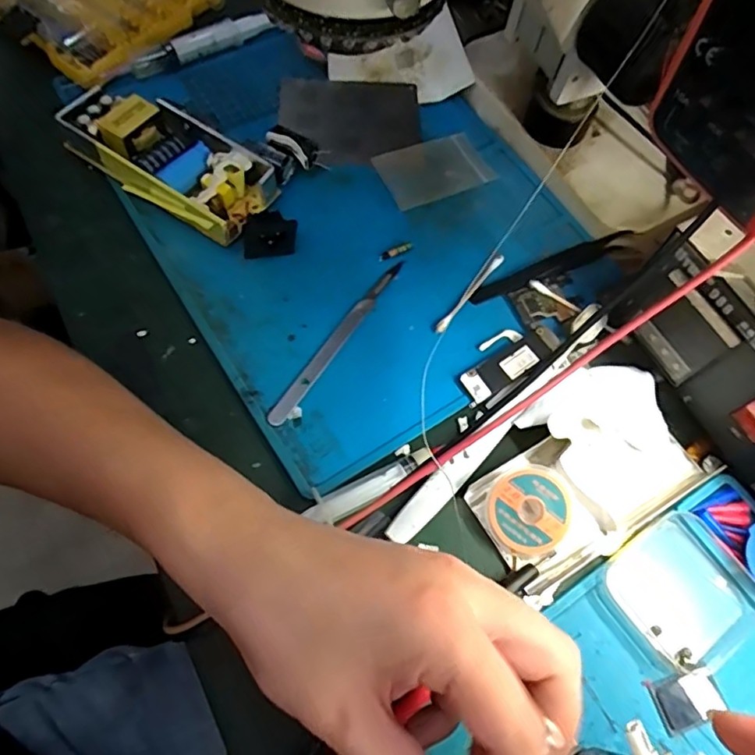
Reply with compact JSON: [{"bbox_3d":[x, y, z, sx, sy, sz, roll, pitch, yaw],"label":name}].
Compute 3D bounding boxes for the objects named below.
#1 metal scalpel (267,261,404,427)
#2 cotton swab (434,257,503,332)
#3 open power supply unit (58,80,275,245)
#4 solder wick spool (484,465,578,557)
[{"bbox_3d":[-0.022,-0.024,0.333,0.010,0.005,0.127,31,67,10],"label":"metal scalpel"},{"bbox_3d":[0.057,-0.052,0.355,0.006,0.004,0.071,37,68,13],"label":"cotton swab"},{"bbox_3d":[-0.132,-0.139,0.368,0.129,0.030,0.061,32,67,11],"label":"open power supply unit"},{"bbox_3d":[0.080,0.067,0.294,0.046,0.013,0.040,-21,68,-13],"label":"solder wick spool"}]

